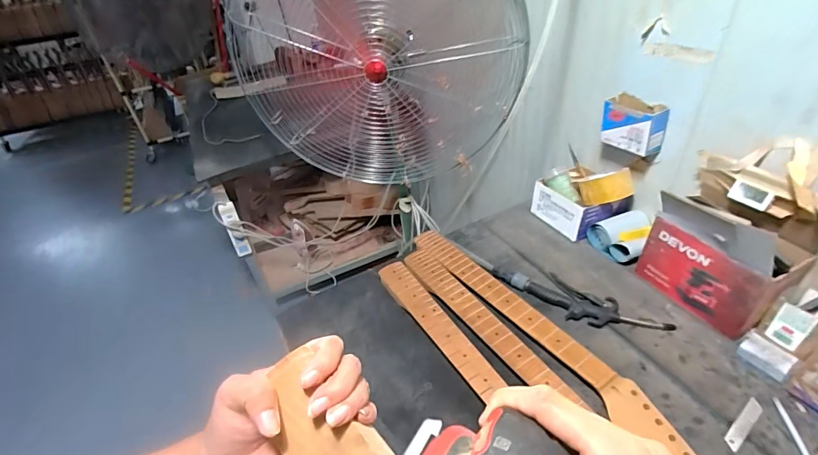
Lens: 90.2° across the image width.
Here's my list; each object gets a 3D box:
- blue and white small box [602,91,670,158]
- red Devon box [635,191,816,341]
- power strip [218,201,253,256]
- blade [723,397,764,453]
[{"bbox_3d":[0.454,-0.207,0.829,0.058,0.089,0.117,-28,43,-25],"label":"blue and white small box"},{"bbox_3d":[0.532,0.049,0.705,0.106,0.210,0.199,-24,41,-21],"label":"red Devon box"},{"bbox_3d":[-0.667,0.013,1.571,0.059,0.242,0.039,-19,40,-15],"label":"power strip"},{"bbox_3d":[0.485,0.283,0.590,0.098,0.004,0.020,-29,43,-26],"label":"blade"}]

